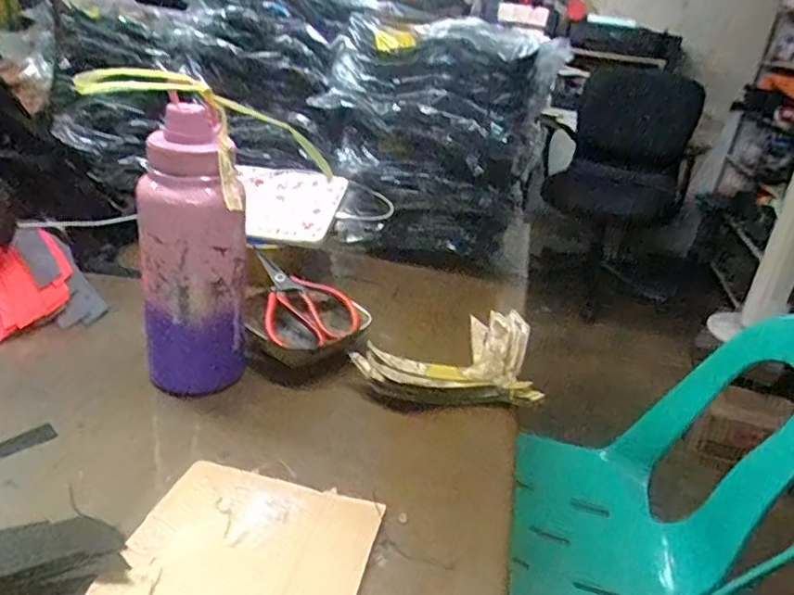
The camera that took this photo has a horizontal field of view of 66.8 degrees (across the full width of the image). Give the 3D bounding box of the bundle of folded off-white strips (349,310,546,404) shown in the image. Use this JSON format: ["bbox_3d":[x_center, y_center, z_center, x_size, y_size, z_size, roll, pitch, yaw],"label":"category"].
[{"bbox_3d":[0.058,0.056,0.661,0.182,0.038,0.172,9,26,3],"label":"bundle of folded off-white strips"}]

